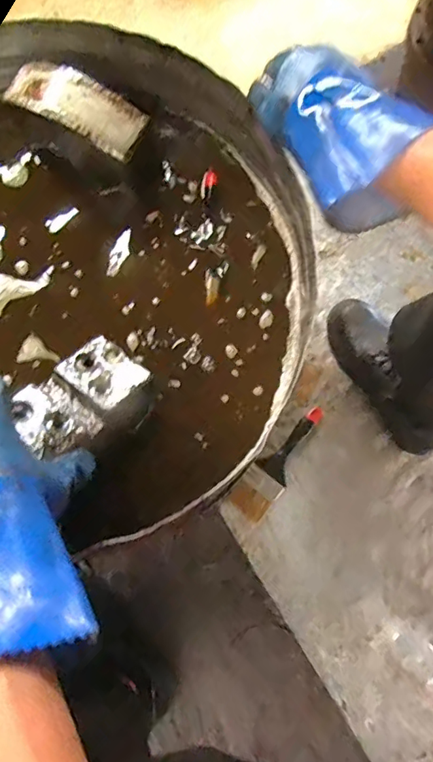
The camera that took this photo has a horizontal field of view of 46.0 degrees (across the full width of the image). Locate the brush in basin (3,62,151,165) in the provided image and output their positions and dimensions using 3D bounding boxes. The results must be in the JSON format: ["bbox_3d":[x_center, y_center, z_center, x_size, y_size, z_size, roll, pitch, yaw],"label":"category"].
[{"bbox_3d":[-0.151,-0.294,0.543,0.154,0.032,0.057,28,76,8],"label":"brush in basin"}]

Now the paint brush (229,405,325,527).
[{"bbox_3d":[0.103,0.122,0.782,0.059,0.023,0.199,42,78,11],"label":"paint brush"}]

